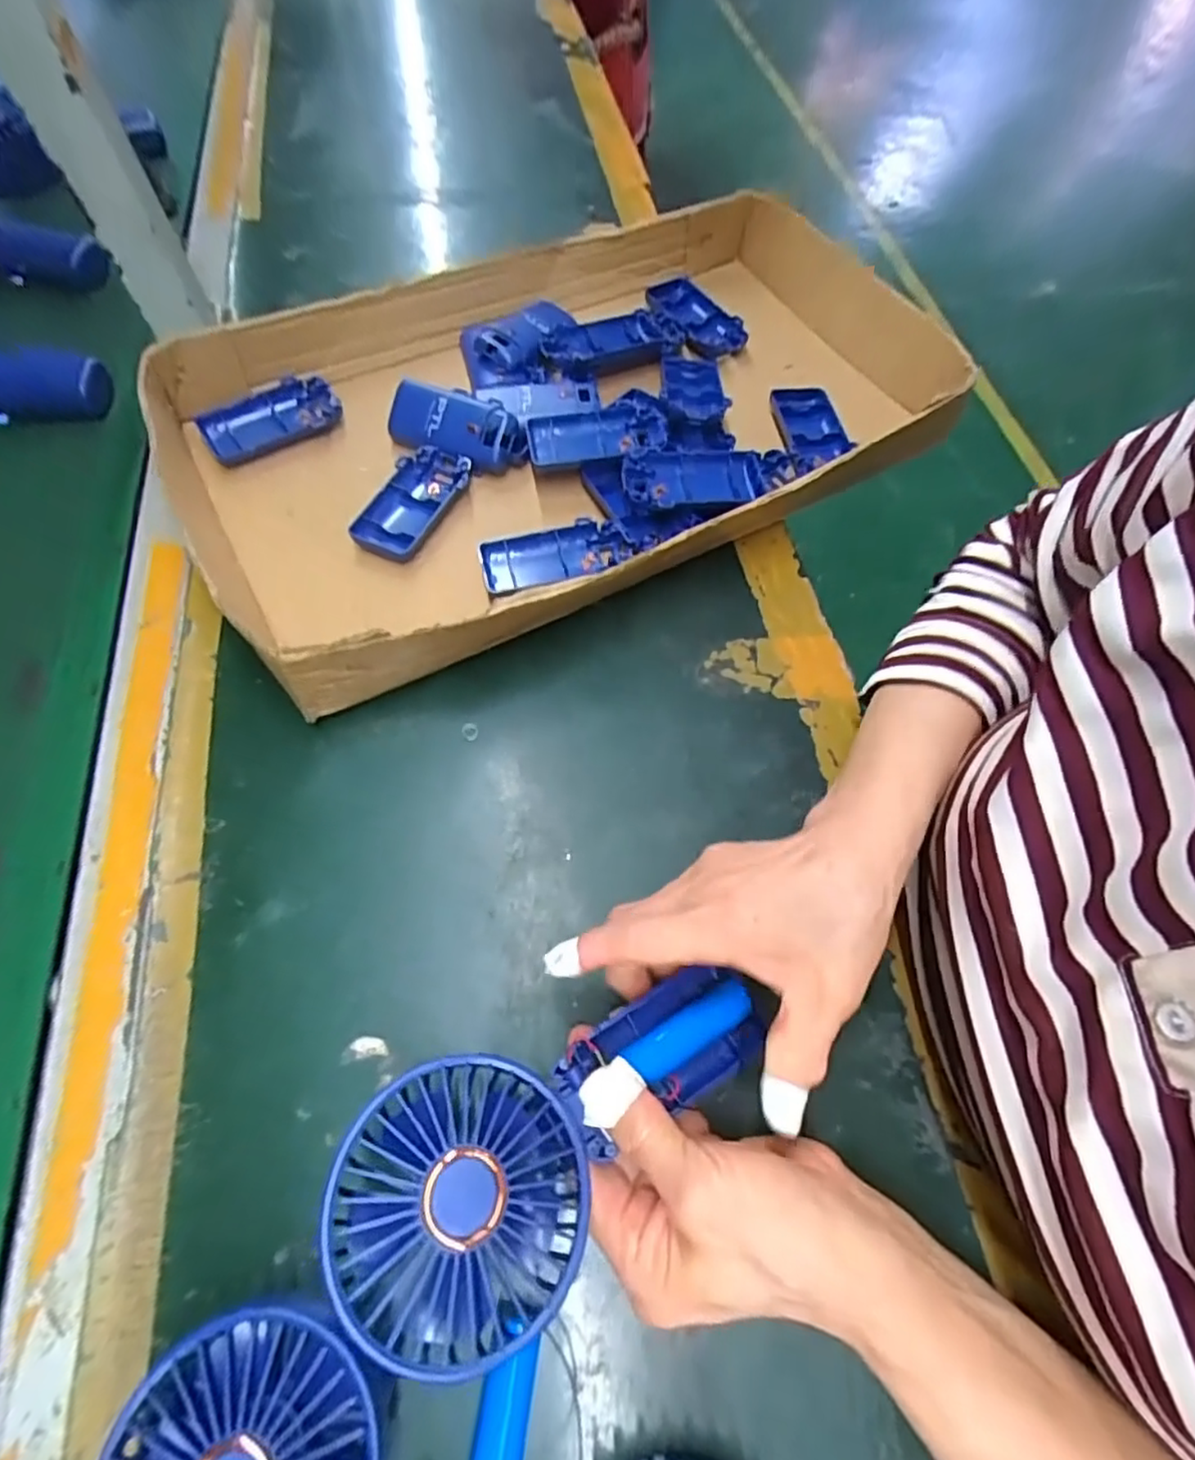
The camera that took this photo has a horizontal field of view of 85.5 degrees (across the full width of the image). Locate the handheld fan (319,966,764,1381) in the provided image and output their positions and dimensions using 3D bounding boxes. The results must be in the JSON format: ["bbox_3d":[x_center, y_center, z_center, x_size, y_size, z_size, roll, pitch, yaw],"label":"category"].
[{"bbox_3d":[-0.011,0.151,0.253,0.175,0.048,0.081,-21,65,-29],"label":"handheld fan"}]

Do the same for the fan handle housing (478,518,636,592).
[{"bbox_3d":[-0.027,-0.112,0.417,0.095,0.014,0.038,-11,64,-8],"label":"fan handle housing"}]

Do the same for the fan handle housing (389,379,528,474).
[{"bbox_3d":[-0.098,-0.214,0.455,0.099,0.021,0.047,23,101,7],"label":"fan handle housing"}]

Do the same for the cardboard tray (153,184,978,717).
[{"bbox_3d":[-0.036,-0.235,0.455,0.499,0.050,0.346,-28,68,-15],"label":"cardboard tray"}]

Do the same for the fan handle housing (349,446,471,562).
[{"bbox_3d":[-0.123,-0.151,0.434,0.051,0.016,0.093,23,65,9],"label":"fan handle housing"}]

